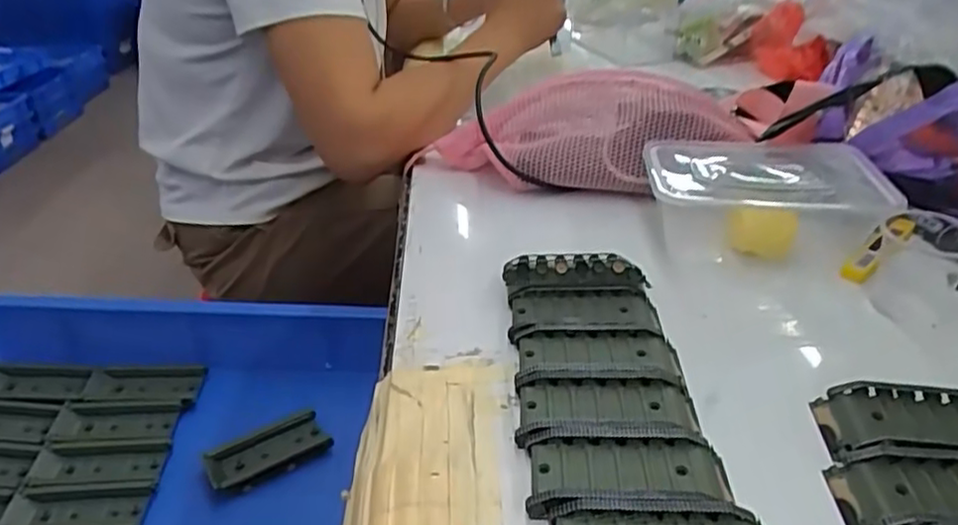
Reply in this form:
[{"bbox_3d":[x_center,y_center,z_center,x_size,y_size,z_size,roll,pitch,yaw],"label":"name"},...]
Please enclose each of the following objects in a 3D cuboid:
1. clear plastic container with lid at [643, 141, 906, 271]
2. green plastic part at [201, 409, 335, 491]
[{"bbox_3d":[0.216,-0.047,0.524,0.171,0.056,0.126,4,32,8],"label":"clear plastic container with lid"},{"bbox_3d":[-0.175,0.159,0.565,0.094,0.016,0.041,-17,35,-26],"label":"green plastic part"}]

